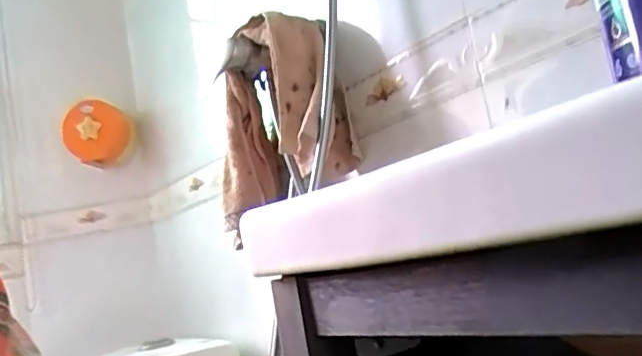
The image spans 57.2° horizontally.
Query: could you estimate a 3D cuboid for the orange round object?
[{"bbox_3d":[-0.518,-0.095,1.350,0.124,0.125,0.122,-16,-8,39],"label":"orange round object"}]

